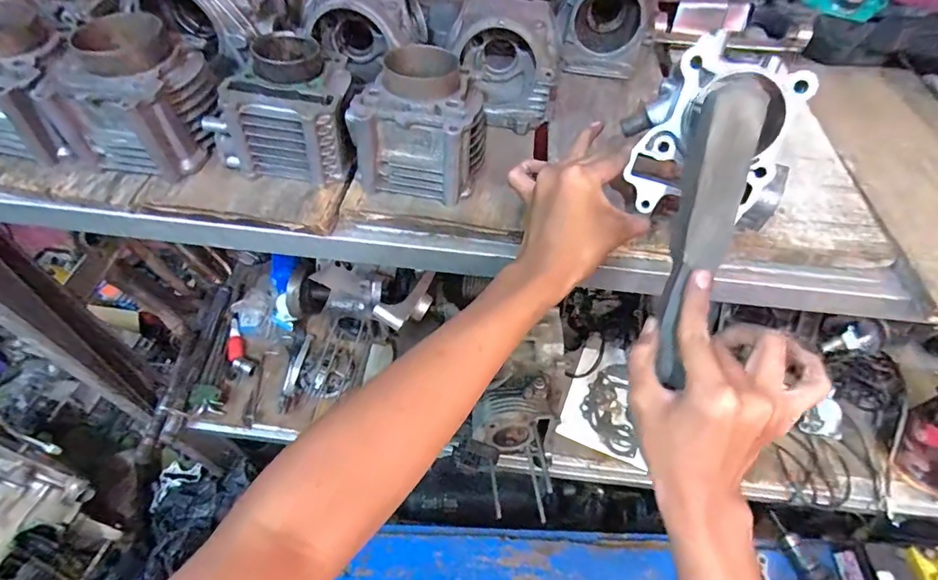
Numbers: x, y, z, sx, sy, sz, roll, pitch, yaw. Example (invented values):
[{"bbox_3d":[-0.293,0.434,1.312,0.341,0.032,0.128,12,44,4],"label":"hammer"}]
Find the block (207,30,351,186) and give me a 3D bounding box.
[{"bbox_3d":[-0.159,-0.161,0.429,0.108,0.082,0.102,7,54,2],"label":"block"}]

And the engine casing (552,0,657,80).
[{"bbox_3d":[0.164,-0.333,0.584,0.120,0.099,0.093,14,54,7],"label":"engine casing"}]

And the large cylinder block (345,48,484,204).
[{"bbox_3d":[-0.039,-0.149,0.433,0.101,0.081,0.115,13,54,6],"label":"large cylinder block"}]

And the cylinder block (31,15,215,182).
[{"bbox_3d":[-0.296,-0.171,0.424,0.128,0.089,0.100,10,54,4],"label":"cylinder block"}]

